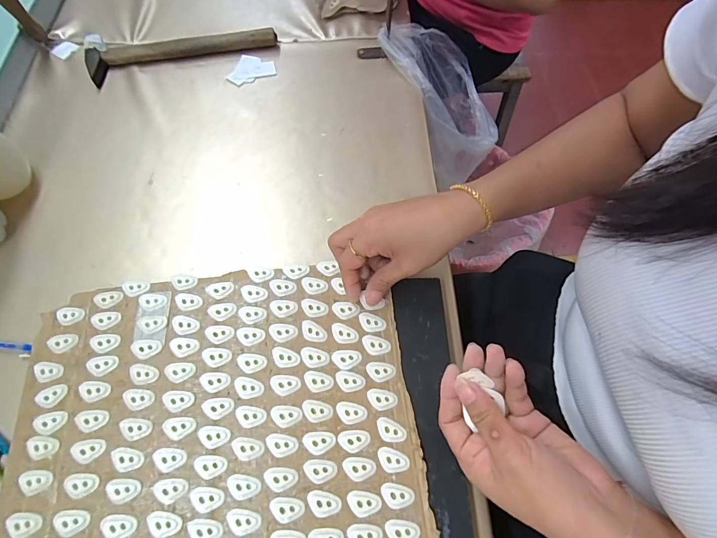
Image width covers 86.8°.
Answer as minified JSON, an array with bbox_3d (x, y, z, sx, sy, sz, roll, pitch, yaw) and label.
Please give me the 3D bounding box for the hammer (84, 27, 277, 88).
[{"bbox_3d":[-0.243,-0.308,0.529,0.249,0.023,0.047,-17,67,-10],"label":"hammer"}]

